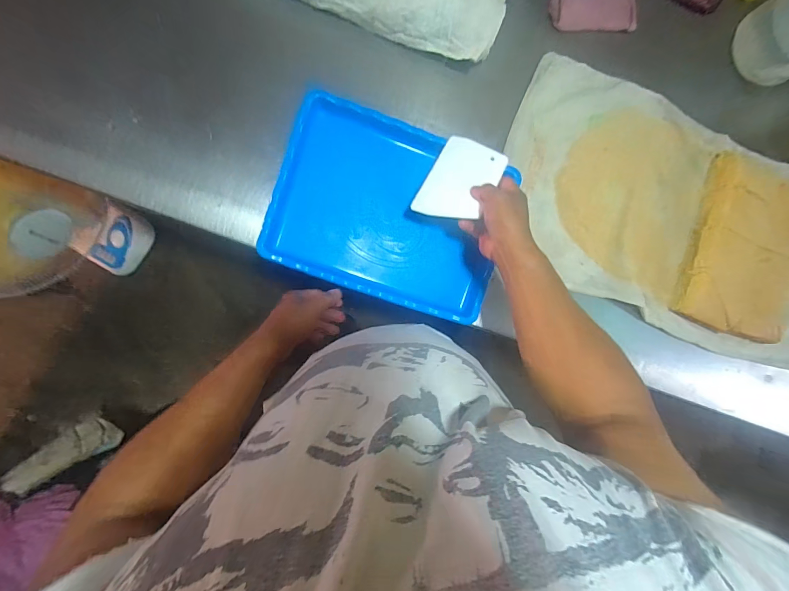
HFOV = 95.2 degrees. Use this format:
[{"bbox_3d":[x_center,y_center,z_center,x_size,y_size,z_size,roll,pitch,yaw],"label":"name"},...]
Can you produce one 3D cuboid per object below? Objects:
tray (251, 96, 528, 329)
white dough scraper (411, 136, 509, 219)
[{"bbox_3d":[-0.003,-0.138,0.605,0.371,0.040,0.280,18,88,-7],"label":"tray"},{"bbox_3d":[0.104,-0.179,0.559,0.104,0.008,0.149,23,75,14],"label":"white dough scraper"}]

